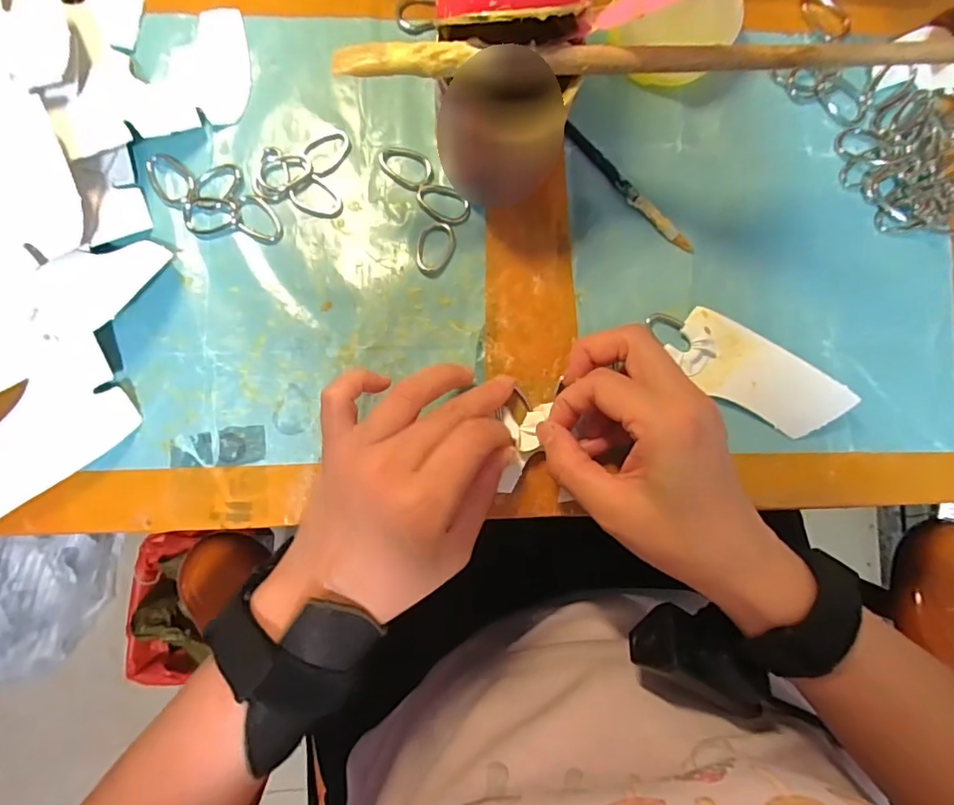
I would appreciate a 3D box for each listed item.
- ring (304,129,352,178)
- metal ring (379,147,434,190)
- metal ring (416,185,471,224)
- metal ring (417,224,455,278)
[{"bbox_3d":[-0.081,-0.136,0.282,0.028,0.004,0.019,-41,90,-5],"label":"ring"},{"bbox_3d":[-0.038,-0.129,0.283,0.030,0.004,0.019,28,85,-2],"label":"metal ring"},{"bbox_3d":[-0.018,-0.108,0.284,0.029,0.004,0.019,17,86,-2],"label":"metal ring"},{"bbox_3d":[-0.022,-0.083,0.280,0.019,0.004,0.030,13,86,-3],"label":"metal ring"}]

